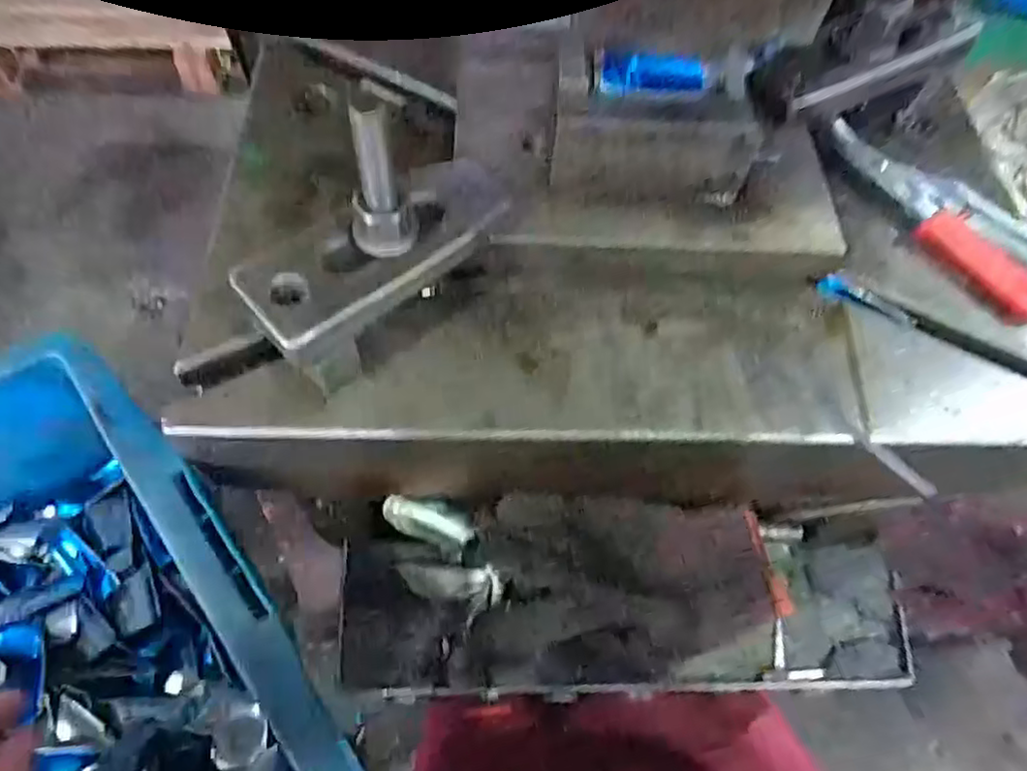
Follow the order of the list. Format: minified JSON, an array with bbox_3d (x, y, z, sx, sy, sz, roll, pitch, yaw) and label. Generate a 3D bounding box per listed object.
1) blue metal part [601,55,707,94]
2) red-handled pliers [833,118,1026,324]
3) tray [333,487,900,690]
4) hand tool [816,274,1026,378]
[{"bbox_3d":[0.082,-0.184,0.384,0.066,0.014,0.022,-11,63,-10],"label":"blue metal part"},{"bbox_3d":[0.295,-0.120,0.447,0.062,0.020,0.174,-31,68,-19],"label":"red-handled pliers"},{"bbox_3d":[0.070,0.146,0.455,0.374,0.055,0.121,1,62,-3],"label":"tray"},{"bbox_3d":[0.283,-0.029,0.416,0.183,0.010,0.020,23,62,8],"label":"hand tool"}]

